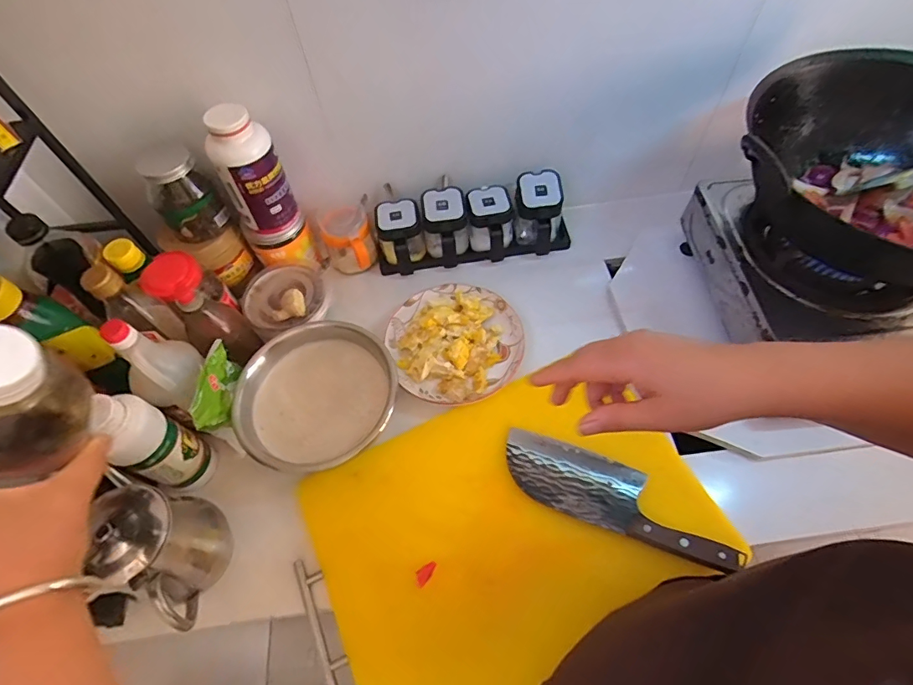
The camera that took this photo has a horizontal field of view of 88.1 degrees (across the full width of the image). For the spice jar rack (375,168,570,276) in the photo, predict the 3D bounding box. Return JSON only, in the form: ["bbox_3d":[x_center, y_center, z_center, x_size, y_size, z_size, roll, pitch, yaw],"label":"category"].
[{"bbox_3d":[0.020,-0.200,0.806,0.349,0.106,0.108,-7,59,-1],"label":"spice jar rack"}]

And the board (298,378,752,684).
[{"bbox_3d":[0.061,0.211,0.592,0.454,0.024,0.333,-26,61,-12],"label":"board"}]

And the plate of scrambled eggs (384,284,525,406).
[{"bbox_3d":[-0.001,-0.007,0.721,0.194,0.042,0.198,-2,59,3],"label":"plate of scrambled eggs"}]

